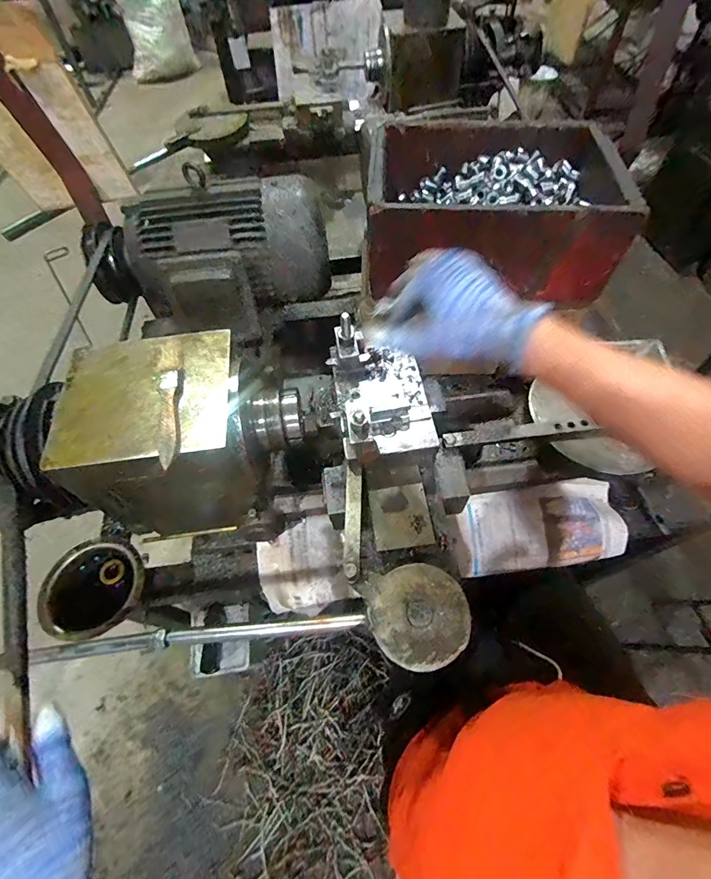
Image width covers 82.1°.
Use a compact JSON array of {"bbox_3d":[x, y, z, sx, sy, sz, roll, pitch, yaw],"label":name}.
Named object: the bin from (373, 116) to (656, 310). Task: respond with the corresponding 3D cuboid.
[{"bbox_3d":[0.202,-0.345,0.628,0.345,0.159,0.274,1,59,3],"label":"bin"}]

